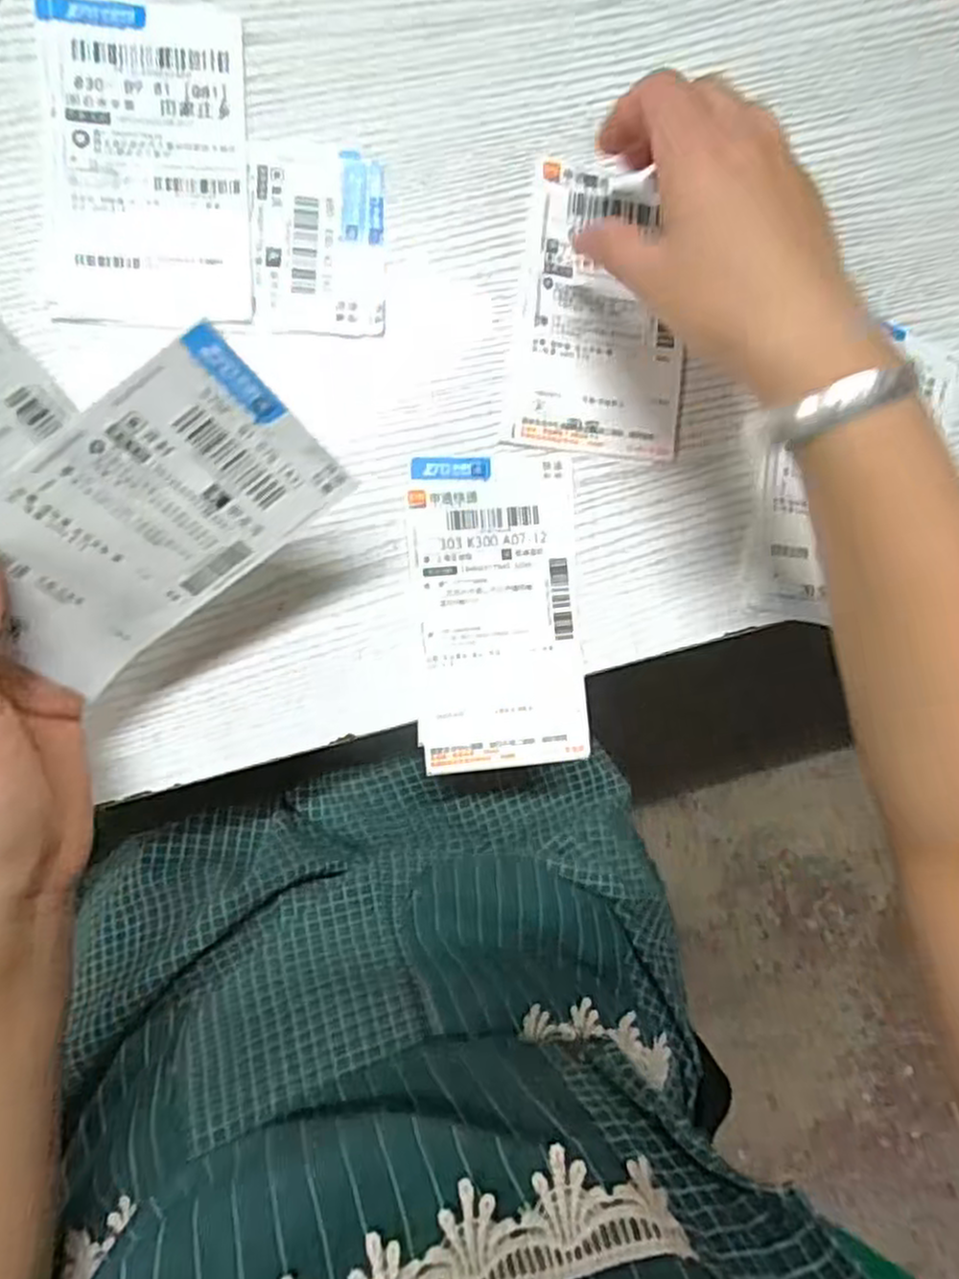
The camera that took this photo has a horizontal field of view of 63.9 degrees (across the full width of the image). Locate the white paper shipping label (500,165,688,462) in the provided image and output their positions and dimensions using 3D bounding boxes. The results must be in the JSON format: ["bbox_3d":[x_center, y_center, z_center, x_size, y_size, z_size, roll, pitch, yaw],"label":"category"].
[{"bbox_3d":[0.059,-0.151,0.356,0.079,0.004,0.127,6,92,-9],"label":"white paper shipping label"}]

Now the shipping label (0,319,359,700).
[{"bbox_3d":[-0.111,-0.036,0.257,0.127,0.006,0.076,-36,137,9],"label":"shipping label"}]

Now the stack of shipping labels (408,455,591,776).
[{"bbox_3d":[0.009,-0.012,0.351,0.078,0.006,0.140,-3,93,-8],"label":"stack of shipping labels"}]

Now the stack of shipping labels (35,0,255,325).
[{"bbox_3d":[-0.139,-0.199,0.322,0.081,0.004,0.128,-1,93,-8],"label":"stack of shipping labels"}]

